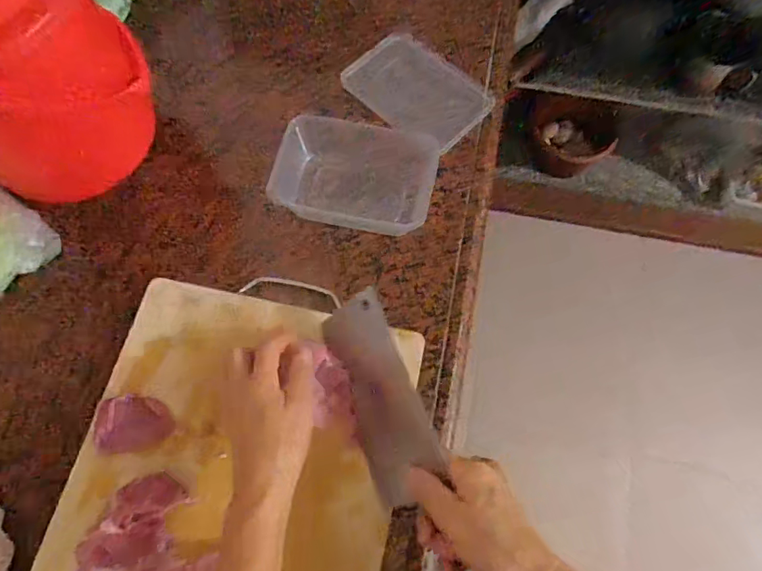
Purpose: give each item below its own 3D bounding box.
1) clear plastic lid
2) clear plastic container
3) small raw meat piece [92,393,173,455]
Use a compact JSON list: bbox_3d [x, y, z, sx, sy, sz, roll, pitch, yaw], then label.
[{"bbox_3d":[0.041,-0.227,0.560,0.161,0.016,0.107,43,77,14],"label":"clear plastic lid"},{"bbox_3d":[-0.025,-0.122,0.514,0.163,0.038,0.114,9,72,4],"label":"clear plastic container"},{"bbox_3d":[-0.218,0.121,0.430,0.063,0.011,0.048,-7,71,-2],"label":"small raw meat piece"}]

